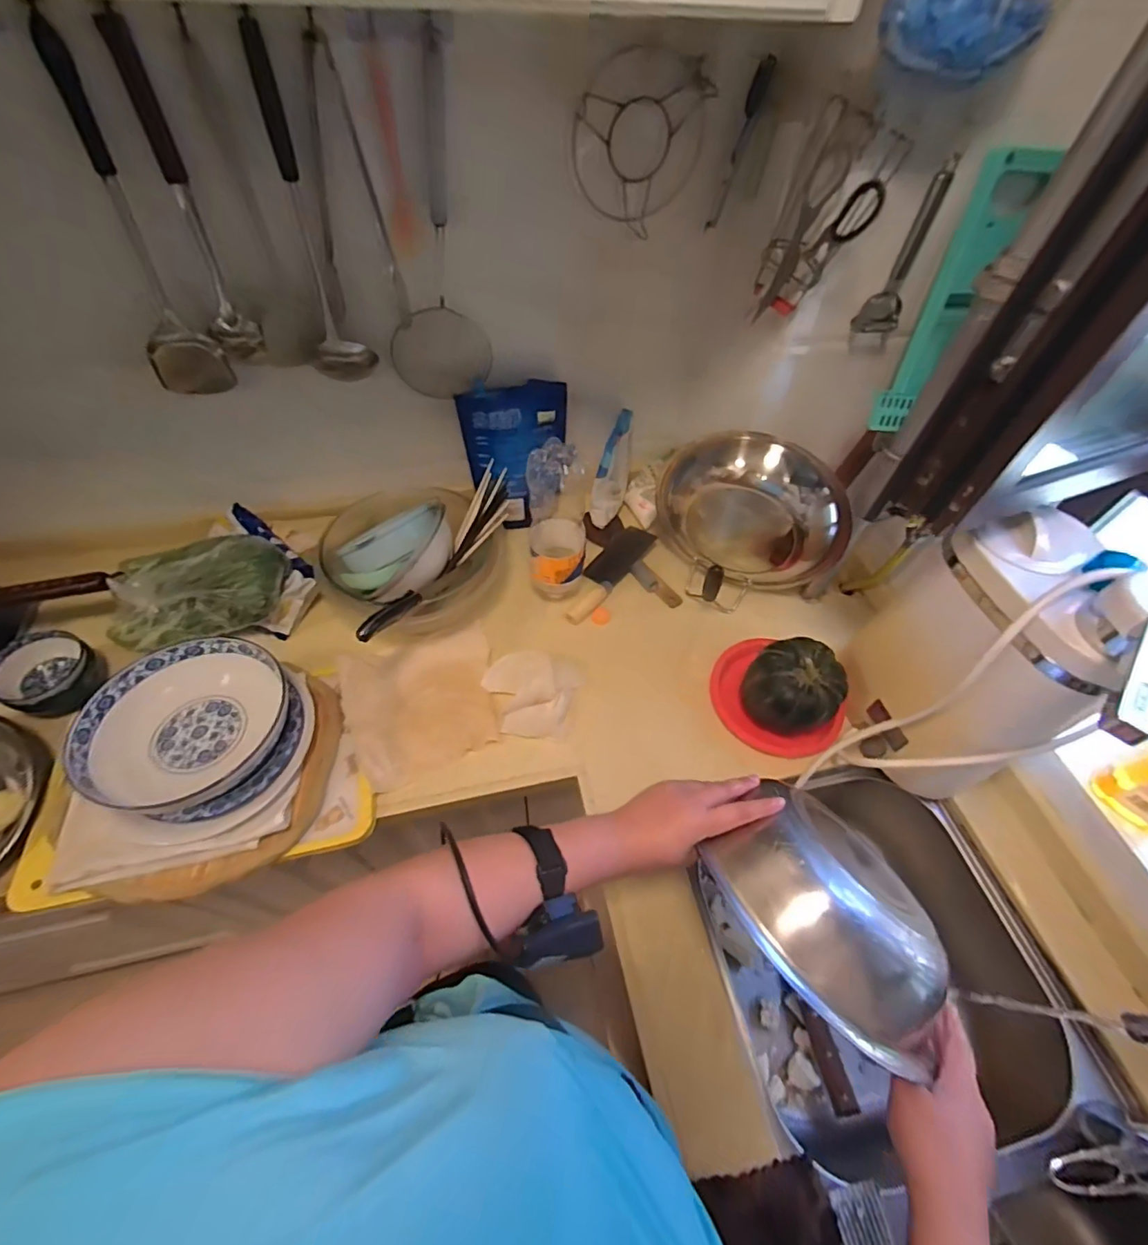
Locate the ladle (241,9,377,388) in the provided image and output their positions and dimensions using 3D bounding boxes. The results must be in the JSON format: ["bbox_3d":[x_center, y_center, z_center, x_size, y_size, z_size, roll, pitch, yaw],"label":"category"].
[{"bbox_3d":[-0.327,-0.464,0.653,0.078,0.349,0.058,-30,61,-21],"label":"ladle"}]

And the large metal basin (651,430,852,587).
[{"bbox_3d":[0.290,-0.179,0.880,0.290,0.243,0.117,25,57,15],"label":"large metal basin"}]

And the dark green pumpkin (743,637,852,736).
[{"bbox_3d":[0.305,0.100,0.753,0.125,0.132,0.106,30,59,18],"label":"dark green pumpkin"}]

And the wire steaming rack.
[{"bbox_3d":[0.081,-0.600,0.678,0.167,0.183,0.030,-9,55,-8],"label":"wire steaming rack"}]

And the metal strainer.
[{"bbox_3d":[-0.192,-0.473,0.691,0.131,0.364,0.058,-27,60,-20],"label":"metal strainer"}]

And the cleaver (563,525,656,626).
[{"bbox_3d":[0.054,-0.093,0.946,0.065,0.020,0.238,33,60,20],"label":"cleaver"}]

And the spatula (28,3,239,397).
[{"bbox_3d":[-0.560,-0.455,0.667,0.084,0.398,0.137,-36,63,-24],"label":"spatula"}]

